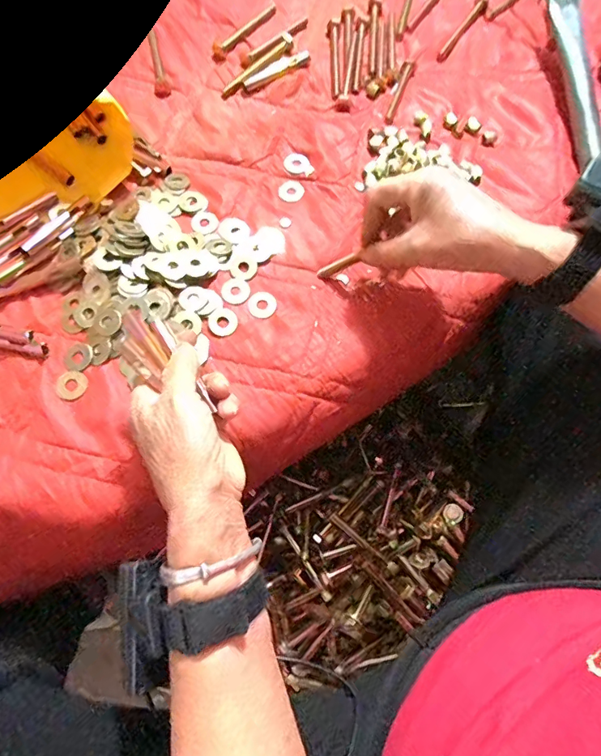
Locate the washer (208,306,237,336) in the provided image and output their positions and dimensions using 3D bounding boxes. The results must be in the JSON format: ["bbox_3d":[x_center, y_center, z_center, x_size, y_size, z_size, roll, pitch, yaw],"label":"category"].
[{"bbox_3d":[-0.067,-0.049,0.392,0.024,0.004,0.026,0,69,-1],"label":"washer"}]

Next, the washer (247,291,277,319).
[{"bbox_3d":[-0.034,-0.066,0.401,0.025,0.004,0.026,0,69,-1],"label":"washer"}]

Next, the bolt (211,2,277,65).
[{"bbox_3d":[-0.065,-0.395,0.515,0.020,0.009,0.110,33,72,11],"label":"bolt"}]

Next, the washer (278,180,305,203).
[{"bbox_3d":[-0.009,-0.185,0.447,0.026,0.004,0.026,0,69,-1],"label":"washer"}]

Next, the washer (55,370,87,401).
[{"bbox_3d":[-0.185,0.006,0.366,0.024,0.004,0.024,0,69,-1],"label":"washer"}]

